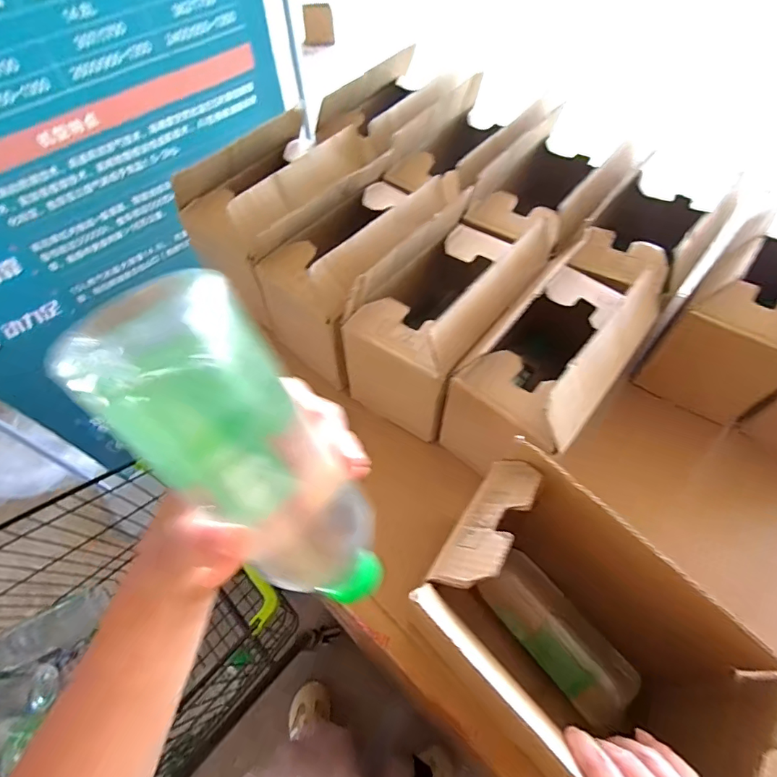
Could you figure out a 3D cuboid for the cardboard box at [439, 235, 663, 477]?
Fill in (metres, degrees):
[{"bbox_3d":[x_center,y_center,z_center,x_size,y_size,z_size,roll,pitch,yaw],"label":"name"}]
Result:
[{"bbox_3d":[0.185,-0.024,0.525,0.133,0.198,0.235,36,66,20],"label":"cardboard box"}]

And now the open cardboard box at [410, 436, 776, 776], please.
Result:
[{"bbox_3d":[0.146,0.200,0.387,0.229,0.223,0.165,38,67,21],"label":"open cardboard box"}]

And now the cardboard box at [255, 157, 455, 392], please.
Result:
[{"bbox_3d":[-0.040,-0.163,0.609,0.145,0.198,0.247,33,65,19],"label":"cardboard box"}]

